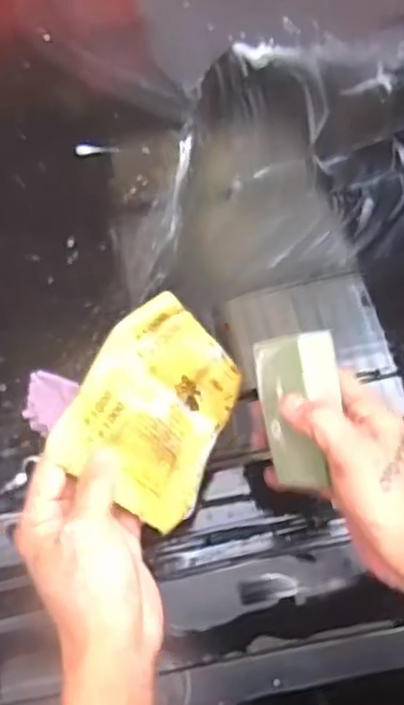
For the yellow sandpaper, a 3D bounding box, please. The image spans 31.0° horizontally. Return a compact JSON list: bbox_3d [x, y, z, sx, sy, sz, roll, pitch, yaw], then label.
[{"bbox_3d":[-0.028,0.041,0.490,0.019,0.114,0.127,-3,50,52],"label":"yellow sandpaper"}]

